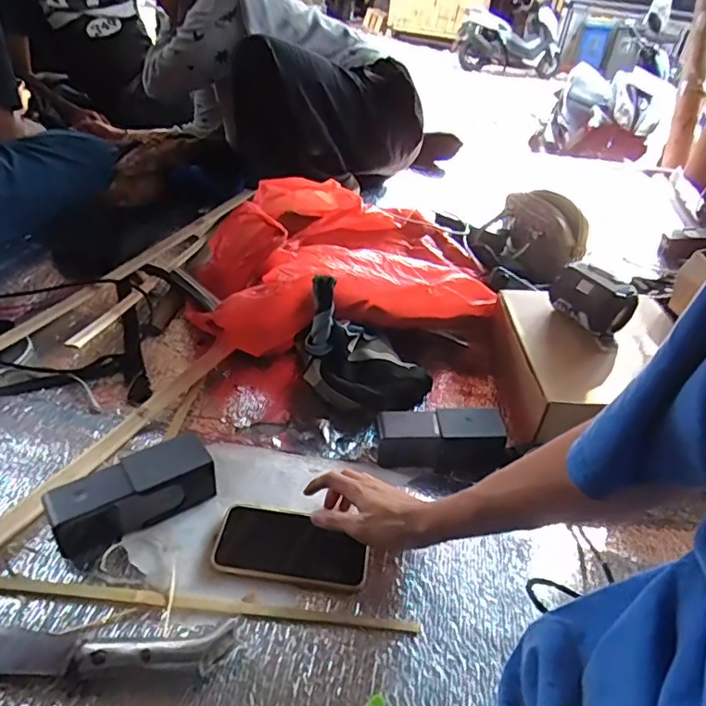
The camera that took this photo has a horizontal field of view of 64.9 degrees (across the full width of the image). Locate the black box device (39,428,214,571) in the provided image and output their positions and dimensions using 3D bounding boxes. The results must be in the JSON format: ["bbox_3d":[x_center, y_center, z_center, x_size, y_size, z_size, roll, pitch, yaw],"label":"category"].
[{"bbox_3d":[-0.223,0.144,0.565,0.152,0.069,0.061,-22,44,-36],"label":"black box device"}]

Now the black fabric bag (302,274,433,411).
[{"bbox_3d":[0.023,-0.008,0.737,0.168,0.184,0.101,-21,43,-36],"label":"black fabric bag"}]

